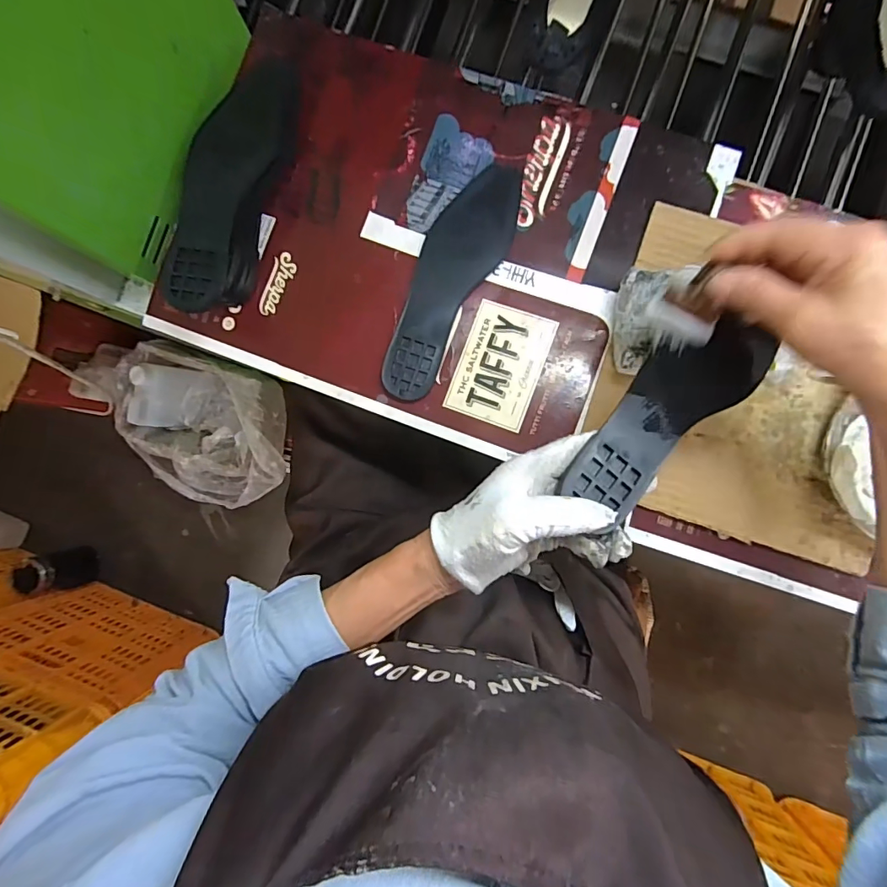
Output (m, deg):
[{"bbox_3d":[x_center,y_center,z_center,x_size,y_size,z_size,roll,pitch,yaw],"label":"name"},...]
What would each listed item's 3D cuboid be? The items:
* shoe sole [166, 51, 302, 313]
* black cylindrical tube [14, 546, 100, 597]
[{"bbox_3d":[-0.186,-0.236,0.414,0.079,0.058,0.249,20,90,4],"label":"shoe sole"},{"bbox_3d":[-0.944,0.313,1.159,0.082,0.150,0.095,-15,88,3],"label":"black cylindrical tube"}]

